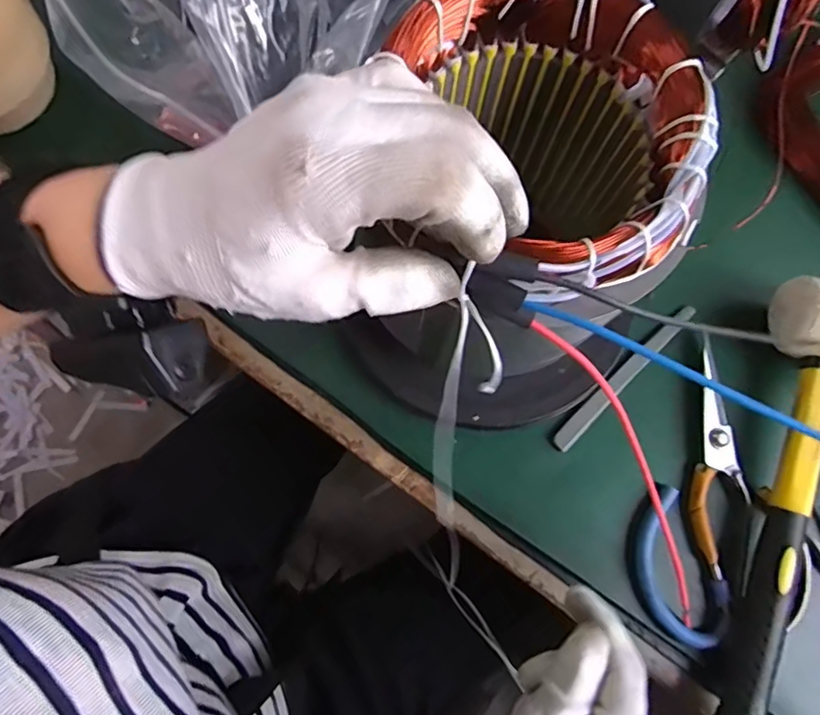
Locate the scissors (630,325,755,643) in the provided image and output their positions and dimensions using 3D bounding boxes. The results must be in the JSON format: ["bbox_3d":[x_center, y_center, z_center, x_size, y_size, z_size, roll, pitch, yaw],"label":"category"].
[{"bbox_3d":[0.181,0.079,0.343,0.074,0.009,0.181,20,78,3],"label":"scissors"}]

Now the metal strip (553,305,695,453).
[{"bbox_3d":[0.140,0.012,0.361,0.129,0.005,0.012,-43,82,-10],"label":"metal strip"}]

